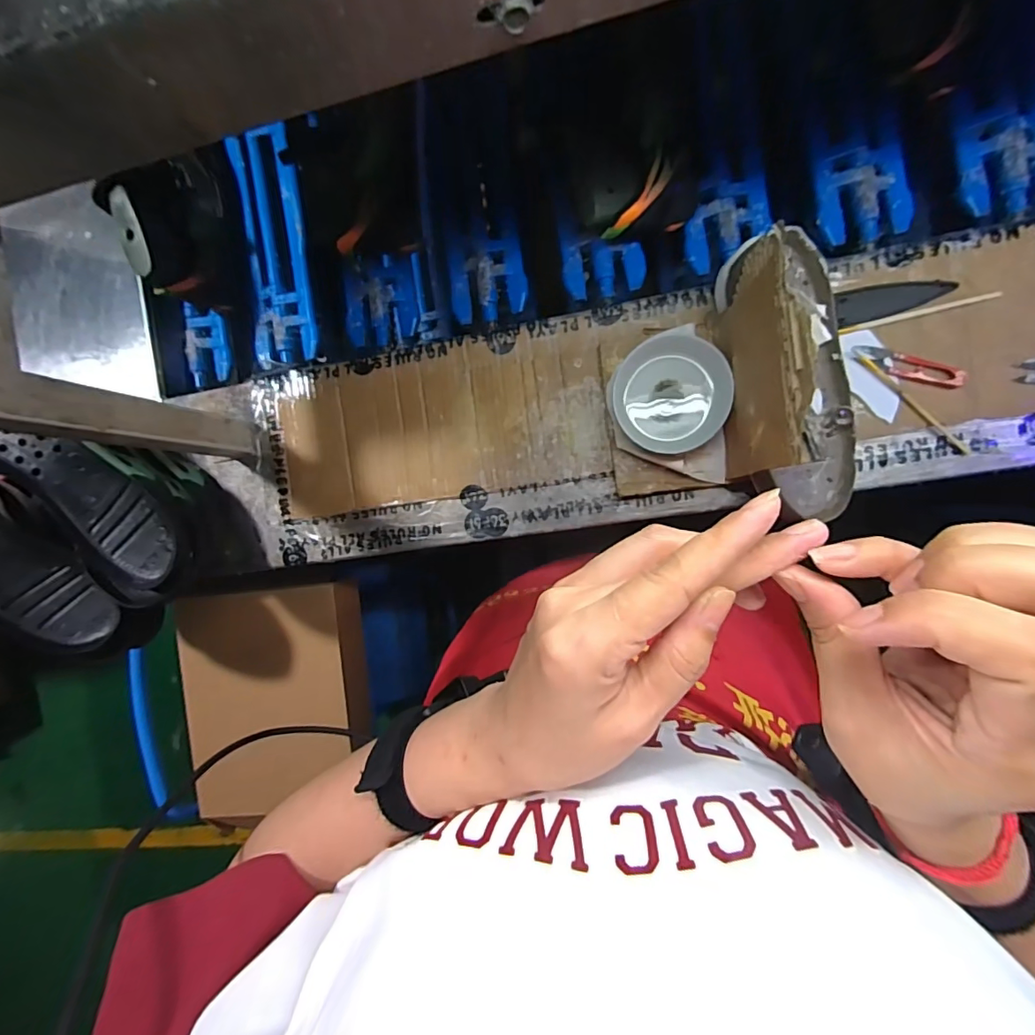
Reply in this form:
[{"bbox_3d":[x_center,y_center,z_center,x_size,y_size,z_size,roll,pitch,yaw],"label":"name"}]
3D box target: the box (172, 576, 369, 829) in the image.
[{"bbox_3d":[-0.391,0.299,0.823,0.276,0.086,0.366,-6,93,8],"label":"box"}]

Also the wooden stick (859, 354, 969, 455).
[{"bbox_3d":[0.395,-0.113,0.498,0.142,0.007,0.008,43,98,5],"label":"wooden stick"}]

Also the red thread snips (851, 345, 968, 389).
[{"bbox_3d":[0.388,-0.151,0.499,0.104,0.008,0.022,21,96,7],"label":"red thread snips"}]

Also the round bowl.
[{"bbox_3d":[0.155,-0.122,0.514,0.109,0.066,0.105,0,93,9],"label":"round bowl"}]

